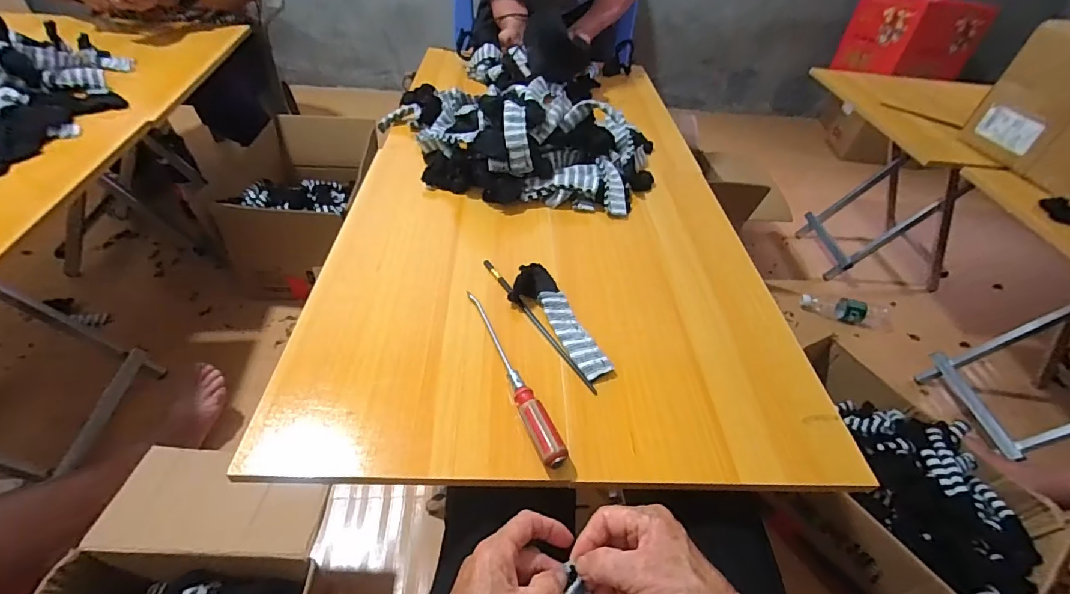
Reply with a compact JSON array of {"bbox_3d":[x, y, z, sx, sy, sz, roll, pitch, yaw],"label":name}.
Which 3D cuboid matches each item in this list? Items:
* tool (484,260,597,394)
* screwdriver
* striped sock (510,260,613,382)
[{"bbox_3d":[-0.002,0.025,0.547,0.009,0.006,0.232,-22,51,-26],"label":"tool"},{"bbox_3d":[-0.028,0.071,0.483,0.023,0.029,0.242,-14,48,-20],"label":"screwdriver"},{"bbox_3d":[0.022,0.021,0.542,0.065,0.023,0.185,-15,48,-21],"label":"striped sock"}]

